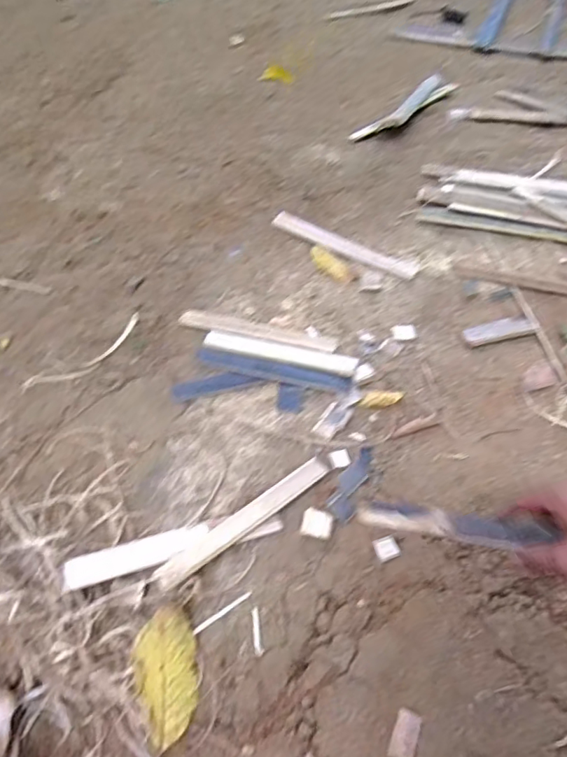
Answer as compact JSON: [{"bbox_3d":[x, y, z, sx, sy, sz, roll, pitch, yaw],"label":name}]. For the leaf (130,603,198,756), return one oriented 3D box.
[{"bbox_3d":[-0.105,0.267,0.466,0.057,0.013,0.104,-17,68,-2],"label":"leaf"}]

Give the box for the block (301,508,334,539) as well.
[{"bbox_3d":[0.036,0.155,0.551,0.032,0.008,0.029,10,51,11],"label":"block"}]

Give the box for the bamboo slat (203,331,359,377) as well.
[{"bbox_3d":[-0.005,-0.034,0.695,0.206,0.009,0.031,12,54,10],"label":"bamboo slat"}]

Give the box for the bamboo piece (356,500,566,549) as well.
[{"bbox_3d":[0.152,0.133,0.480,0.171,0.014,0.029,-1,46,29],"label":"bamboo piece"}]

